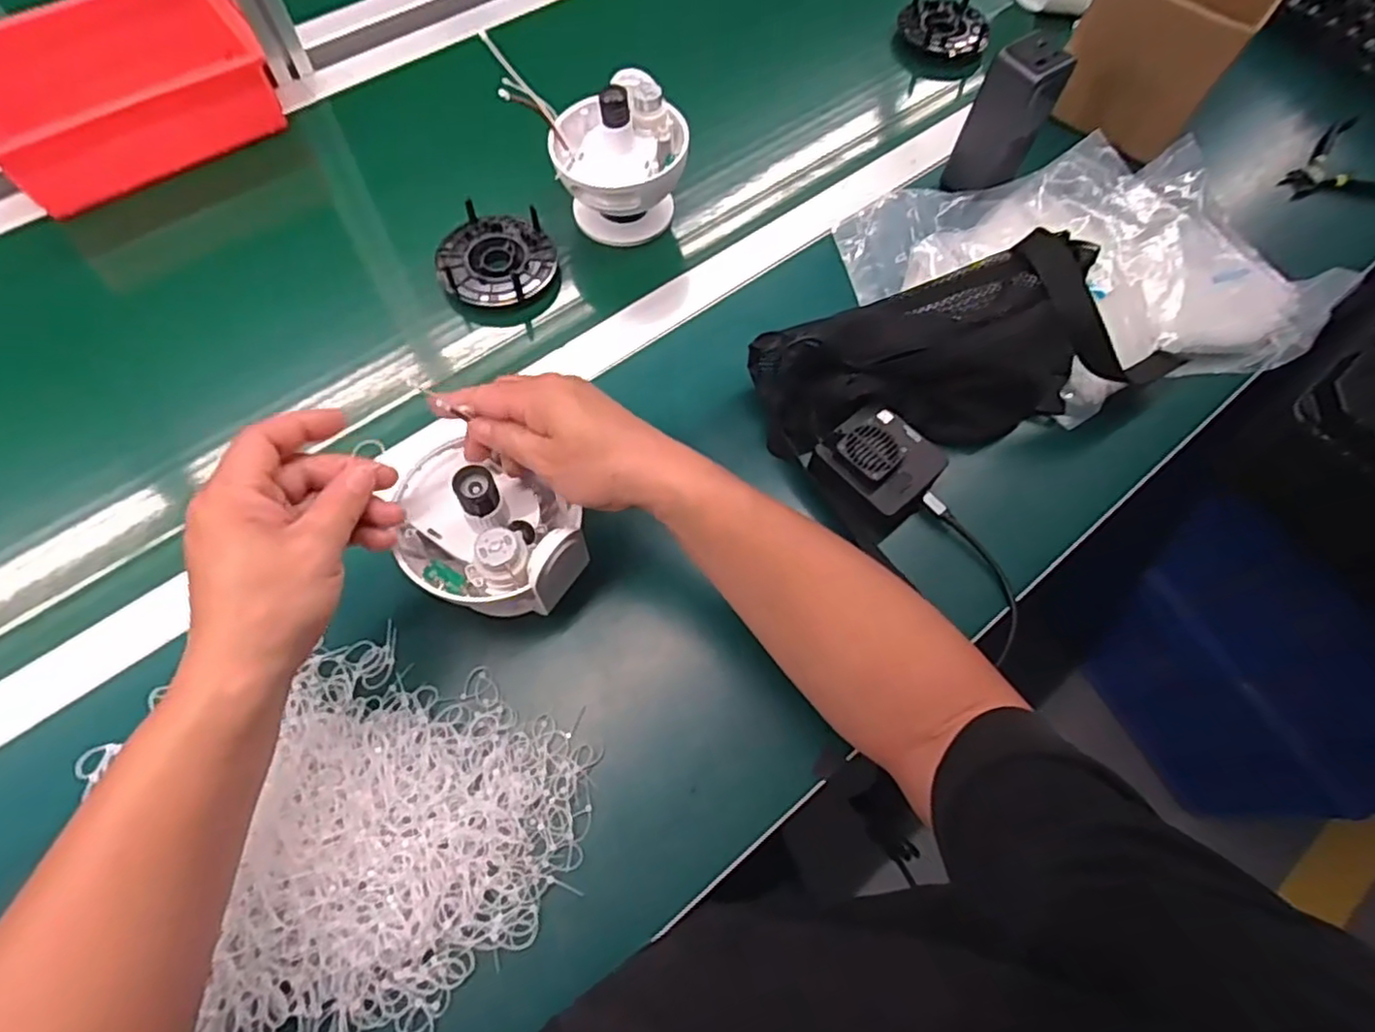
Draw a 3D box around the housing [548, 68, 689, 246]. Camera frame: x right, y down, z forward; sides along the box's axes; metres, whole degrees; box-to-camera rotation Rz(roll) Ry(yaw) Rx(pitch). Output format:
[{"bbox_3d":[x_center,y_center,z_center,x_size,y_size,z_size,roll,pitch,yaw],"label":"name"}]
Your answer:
[{"bbox_3d":[-0.058,-0.310,0.597,0.115,0.106,0.104,-5,67,-4],"label":"housing"}]

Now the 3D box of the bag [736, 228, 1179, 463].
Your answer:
[{"bbox_3d":[0.214,-0.130,0.532,0.316,0.102,0.118,-14,68,-8],"label":"bag"}]

